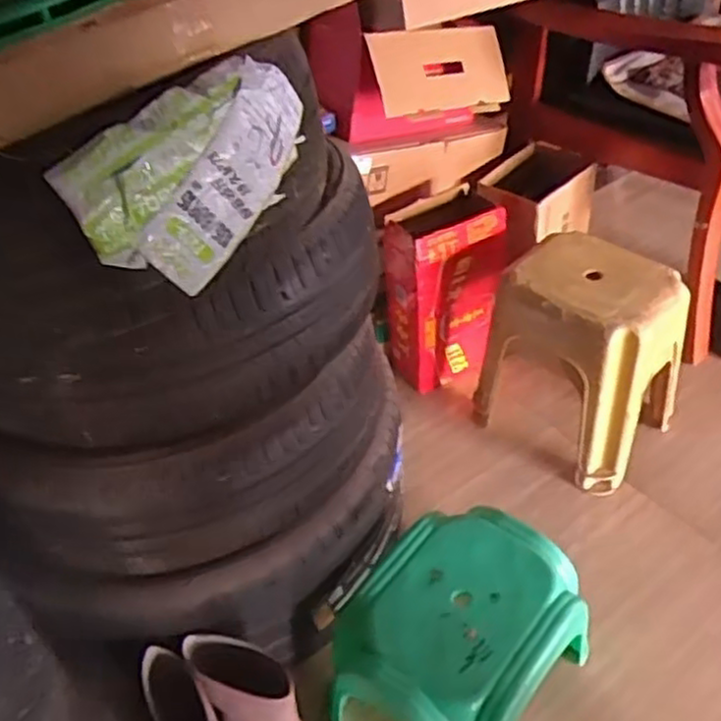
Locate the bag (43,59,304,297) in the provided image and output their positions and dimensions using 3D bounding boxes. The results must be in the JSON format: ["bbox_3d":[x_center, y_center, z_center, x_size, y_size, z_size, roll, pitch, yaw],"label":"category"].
[{"bbox_3d":[-0.141,-0.182,0.689,0.034,0.157,0.252,17,60,44],"label":"bag"}]

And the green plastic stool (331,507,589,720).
[{"bbox_3d":[0.143,0.418,1.092,0.273,0.242,0.344,29,53,30],"label":"green plastic stool"}]

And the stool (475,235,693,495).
[{"bbox_3d":[0.416,-0.005,1.404,0.311,0.388,0.239,30,53,31],"label":"stool"}]

